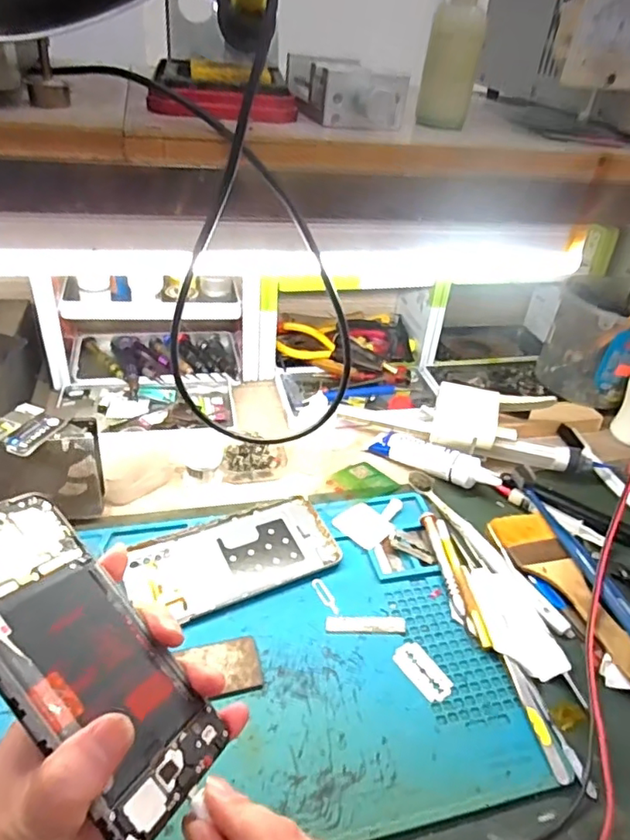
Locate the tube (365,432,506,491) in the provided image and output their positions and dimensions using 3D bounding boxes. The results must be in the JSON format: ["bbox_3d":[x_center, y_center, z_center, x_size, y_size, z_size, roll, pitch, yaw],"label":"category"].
[{"bbox_3d":[0.116,0.039,0.557,0.125,0.023,0.030,25,39,25],"label":"tube"}]

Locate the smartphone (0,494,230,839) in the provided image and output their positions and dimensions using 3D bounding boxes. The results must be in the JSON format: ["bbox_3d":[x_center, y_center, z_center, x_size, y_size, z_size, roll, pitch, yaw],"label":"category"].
[{"bbox_3d":[-0.107,0.101,0.257,0.157,0.005,0.070,47,26,8],"label":"smartphone"}]

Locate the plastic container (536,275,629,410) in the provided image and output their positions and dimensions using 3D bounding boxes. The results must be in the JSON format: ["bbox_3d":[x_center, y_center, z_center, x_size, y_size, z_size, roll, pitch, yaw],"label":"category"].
[{"bbox_3d":[0.323,-0.086,0.664,0.103,0.132,0.109,11,35,8],"label":"plastic container"}]

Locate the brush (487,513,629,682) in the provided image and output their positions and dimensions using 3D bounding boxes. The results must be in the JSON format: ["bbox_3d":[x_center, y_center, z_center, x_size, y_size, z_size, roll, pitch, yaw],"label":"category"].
[{"bbox_3d":[0.195,0.132,0.449,0.053,0.007,0.162,-4,36,-15],"label":"brush"}]

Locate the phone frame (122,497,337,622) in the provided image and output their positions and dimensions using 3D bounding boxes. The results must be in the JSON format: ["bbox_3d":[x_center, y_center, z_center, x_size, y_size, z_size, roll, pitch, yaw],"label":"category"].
[{"bbox_3d":[-0.064,0.107,0.451,0.158,0.013,0.076,-14,39,-27],"label":"phone frame"}]

